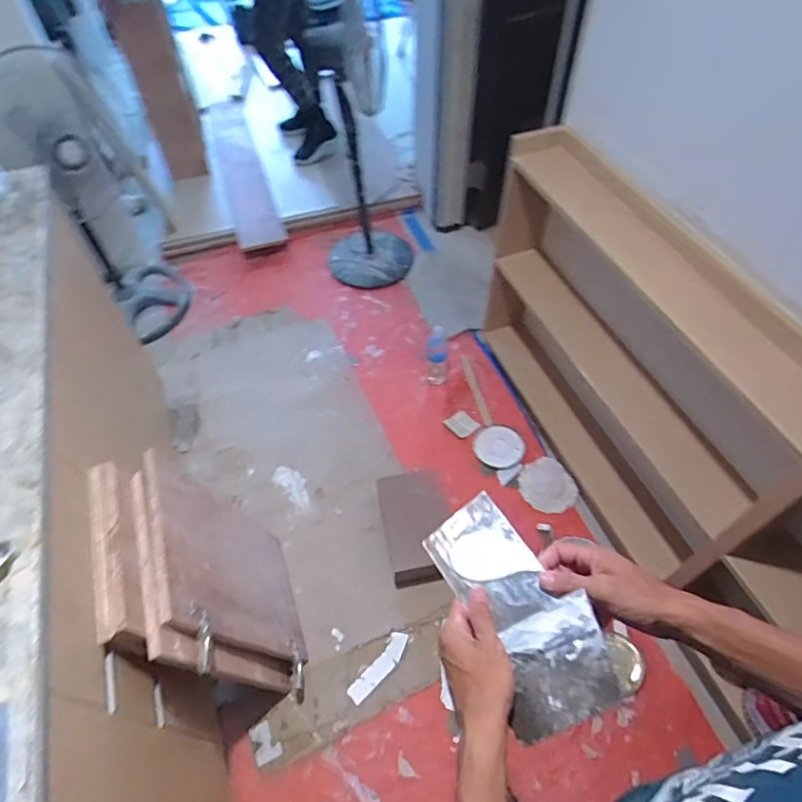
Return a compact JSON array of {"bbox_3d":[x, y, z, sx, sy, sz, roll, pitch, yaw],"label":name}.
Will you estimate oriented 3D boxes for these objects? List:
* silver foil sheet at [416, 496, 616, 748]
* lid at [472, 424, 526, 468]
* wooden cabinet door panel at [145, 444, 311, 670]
[{"bbox_3d":[0.111,0.199,0.533,0.096,0.055,0.226,-21,45,-14],"label":"silver foil sheet"},{"bbox_3d":[0.316,0.144,1.716,0.155,0.021,0.159,-36,60,-23],"label":"lid"},{"bbox_3d":[-0.374,0.378,1.220,0.027,0.598,0.365,-25,54,1],"label":"wooden cabinet door panel"}]

